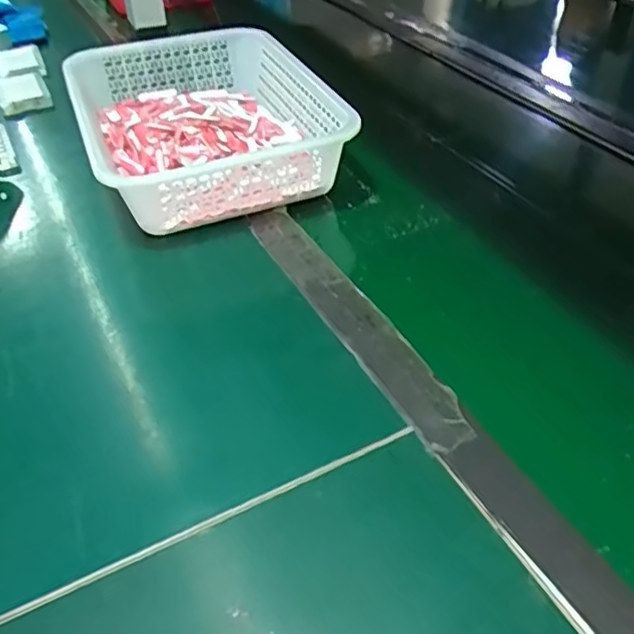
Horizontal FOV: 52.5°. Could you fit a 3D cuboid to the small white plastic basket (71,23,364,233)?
[{"bbox_3d":[-0.129,-0.231,0.747,0.263,0.085,0.339,-16,44,-16],"label":"small white plastic basket"}]

